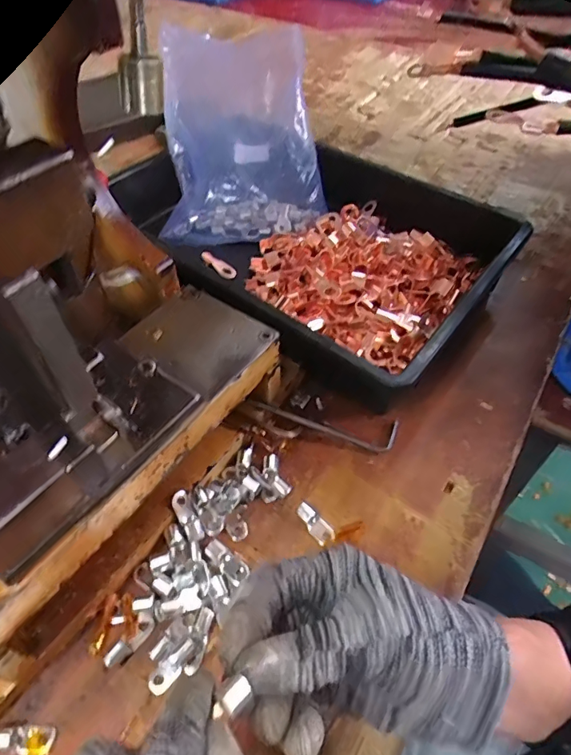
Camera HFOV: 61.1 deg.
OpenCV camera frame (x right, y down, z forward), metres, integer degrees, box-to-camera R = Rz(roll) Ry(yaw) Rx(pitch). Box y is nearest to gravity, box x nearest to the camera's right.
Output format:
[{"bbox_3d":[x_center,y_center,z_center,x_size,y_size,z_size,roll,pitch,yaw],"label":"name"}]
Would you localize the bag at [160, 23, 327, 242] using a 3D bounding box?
[{"bbox_3d":[-0.058,-0.267,0.528,0.173,0.072,0.235,-10,79,0],"label":"bag"}]

